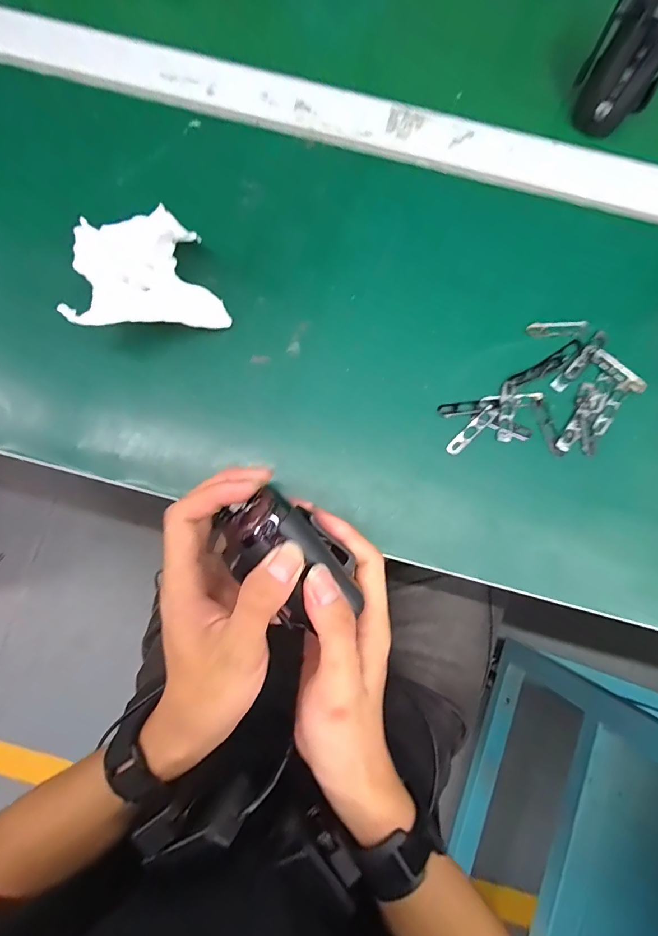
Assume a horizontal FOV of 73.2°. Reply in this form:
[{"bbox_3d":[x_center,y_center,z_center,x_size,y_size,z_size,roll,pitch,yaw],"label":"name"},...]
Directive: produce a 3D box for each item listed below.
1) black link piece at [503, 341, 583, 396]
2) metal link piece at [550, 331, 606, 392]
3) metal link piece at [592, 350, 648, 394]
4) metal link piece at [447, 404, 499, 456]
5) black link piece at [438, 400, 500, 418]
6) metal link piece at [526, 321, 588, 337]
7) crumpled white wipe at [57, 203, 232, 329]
[{"bbox_3d":[0.154,-0.072,0.320,0.069,0.004,0.011,-32,84,-4],"label":"black link piece"},{"bbox_3d":[0.183,-0.078,0.321,0.010,0.004,0.058,42,85,4],"label":"metal link piece"},{"bbox_3d":[0.211,-0.070,0.321,0.043,0.004,0.013,40,84,4],"label":"metal link piece"},{"bbox_3d":[0.101,-0.027,0.313,0.045,0.004,0.010,-43,85,-5],"label":"metal link piece"},{"bbox_3d":[0.100,-0.043,0.315,0.043,0.004,0.009,-7,83,-1],"label":"black link piece"},{"bbox_3d":[0.168,-0.103,0.326,0.043,0.004,0.011,0,83,0],"label":"metal link piece"},{"bbox_3d":[-0.126,-0.137,0.305,0.092,0.048,0.093,-13,81,-2],"label":"crumpled white wipe"}]

